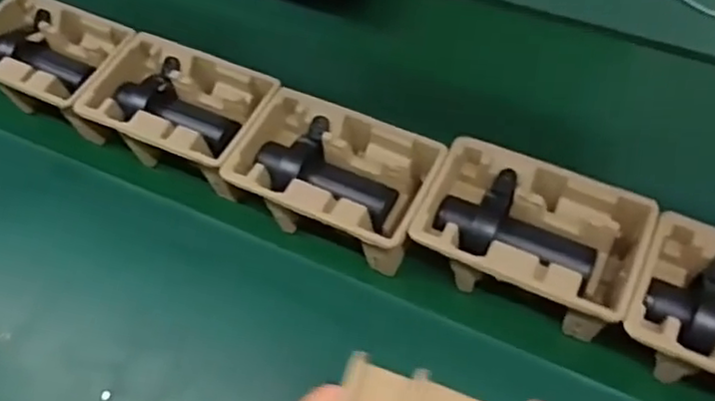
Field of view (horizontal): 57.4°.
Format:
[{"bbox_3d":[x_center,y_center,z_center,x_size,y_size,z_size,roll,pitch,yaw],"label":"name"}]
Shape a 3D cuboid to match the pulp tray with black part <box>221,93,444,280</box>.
[{"bbox_3d":[-0.027,-0.023,0.787,0.234,0.086,0.154,19,62,14],"label":"pulp tray with black part"}]

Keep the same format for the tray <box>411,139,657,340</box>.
[{"bbox_3d":[0.187,0.044,0.727,0.228,0.100,0.144,21,63,15],"label":"tray"}]

